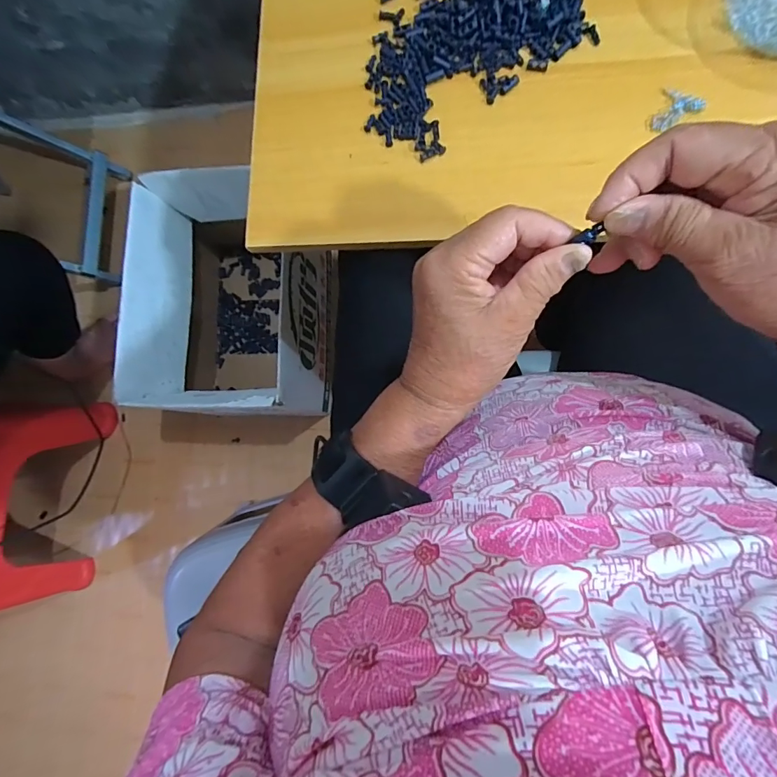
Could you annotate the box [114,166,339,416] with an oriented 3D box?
[{"bbox_3d":[-0.282,-0.158,0.820,0.292,0.275,0.398,-2,85,8],"label":"box"}]

